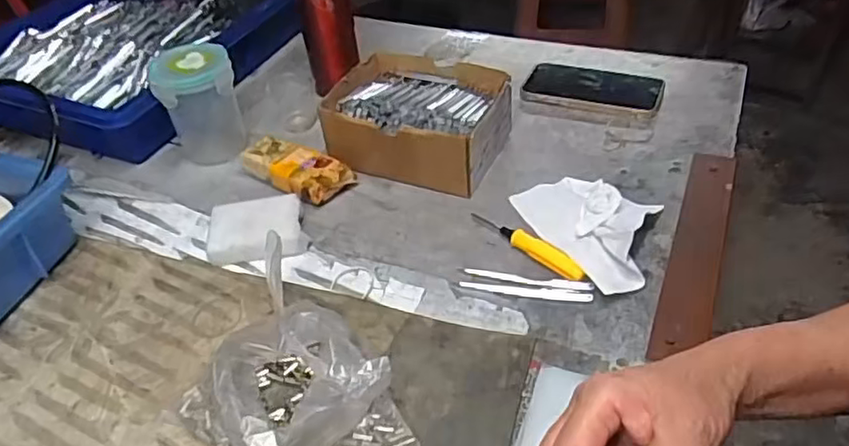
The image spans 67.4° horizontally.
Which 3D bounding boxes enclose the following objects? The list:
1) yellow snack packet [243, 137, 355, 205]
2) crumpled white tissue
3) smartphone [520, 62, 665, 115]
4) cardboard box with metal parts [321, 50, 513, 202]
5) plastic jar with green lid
[{"bbox_3d":[-0.126,-0.055,0.624,0.107,0.027,0.052,25,49,29],"label":"yellow snack packet"},{"bbox_3d":[0.151,-0.005,0.542,0.100,0.030,0.147,-21,44,-17],"label":"crumpled white tissue"},{"bbox_3d":[0.183,-0.146,0.703,0.147,0.018,0.074,14,44,18],"label":"smartphone"},{"bbox_3d":[-0.004,-0.106,0.639,0.165,0.065,0.130,13,45,19],"label":"cardboard box with metal parts"},{"bbox_3d":[-0.228,-0.117,0.652,0.077,0.116,0.070,-18,43,-15],"label":"plastic jar with green lid"}]

